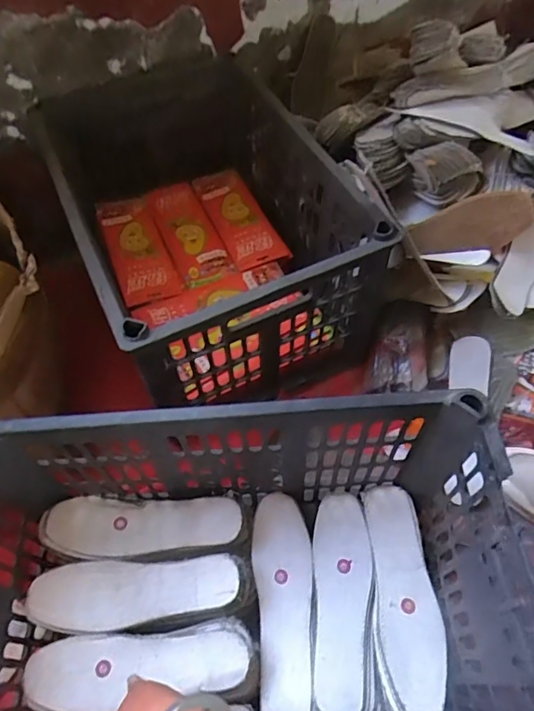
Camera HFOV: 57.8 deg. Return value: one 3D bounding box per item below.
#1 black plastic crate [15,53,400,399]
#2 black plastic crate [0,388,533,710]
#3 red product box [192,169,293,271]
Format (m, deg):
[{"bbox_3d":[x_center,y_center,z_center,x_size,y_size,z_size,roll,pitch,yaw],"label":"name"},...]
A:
[{"bbox_3d":[-0.110,-0.215,0.741,0.347,0.223,0.544,-22,60,-15],"label":"black plastic crate"},{"bbox_3d":[-0.032,0.247,0.438,0.481,0.237,0.338,-4,57,0],"label":"black plastic crate"},{"bbox_3d":[-0.051,-0.256,0.876,0.096,0.021,0.263,-23,62,-9],"label":"red product box"}]

